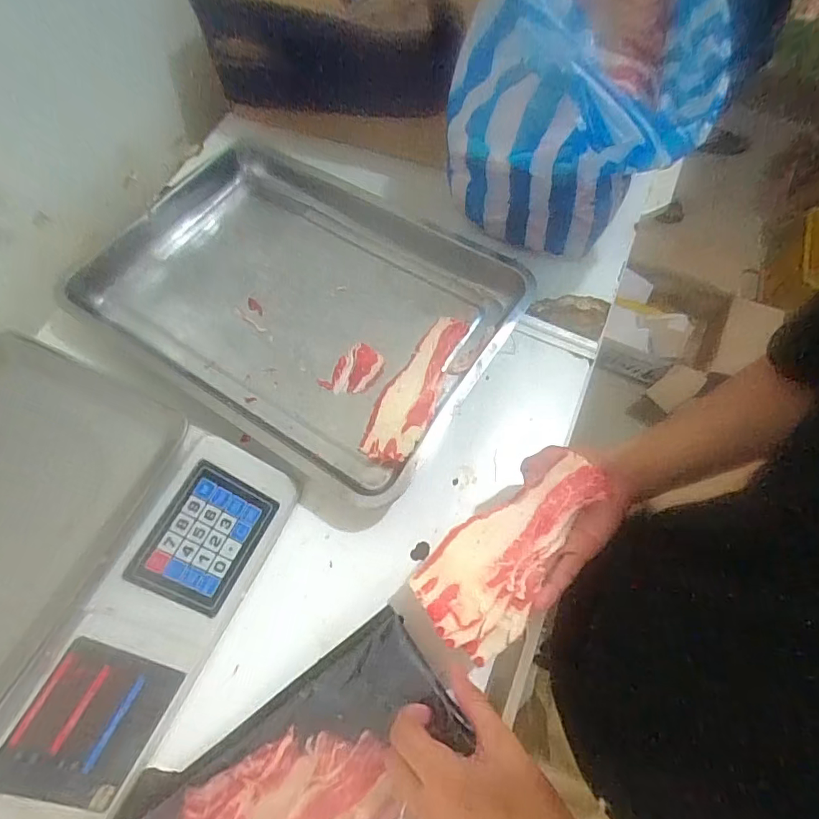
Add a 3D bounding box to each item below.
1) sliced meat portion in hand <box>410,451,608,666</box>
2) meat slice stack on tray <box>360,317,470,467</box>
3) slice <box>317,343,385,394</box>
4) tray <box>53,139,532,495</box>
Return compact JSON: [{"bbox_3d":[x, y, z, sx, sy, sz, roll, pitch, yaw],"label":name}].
[{"bbox_3d":[0.092,0.121,0.446,0.091,0.017,0.190,42,82,16],"label":"sliced meat portion in hand"},{"bbox_3d":[0.007,-0.028,0.576,0.061,0.017,0.198,22,68,9],"label":"meat slice stack on tray"},{"bbox_3d":[-0.064,-0.044,0.593,0.051,0.008,0.074,40,72,16],"label":"slice"},{"bbox_3d":[-0.143,-0.144,0.616,0.499,0.042,0.339,30,69,12],"label":"tray"}]

